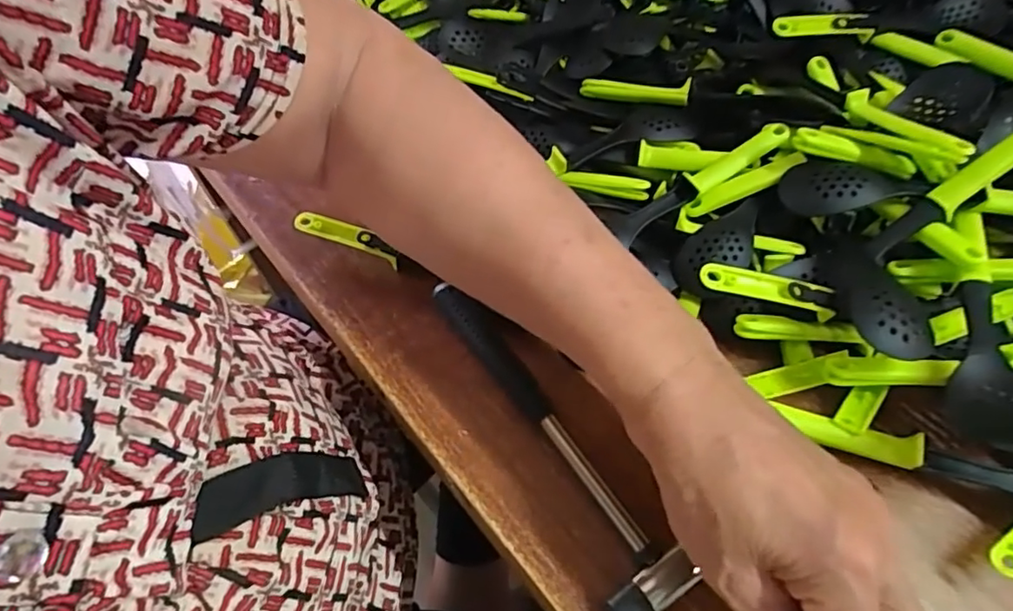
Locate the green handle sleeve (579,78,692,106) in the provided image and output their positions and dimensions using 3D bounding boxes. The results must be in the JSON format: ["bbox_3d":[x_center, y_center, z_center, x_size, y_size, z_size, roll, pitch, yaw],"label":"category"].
[{"bbox_3d":[0.089,-0.151,0.404,0.074,0.018,0.011,14,60,10],"label":"green handle sleeve"}]

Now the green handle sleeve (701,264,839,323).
[{"bbox_3d":[0.138,-0.009,0.305,0.074,0.009,0.015,14,59,-7],"label":"green handle sleeve"}]

